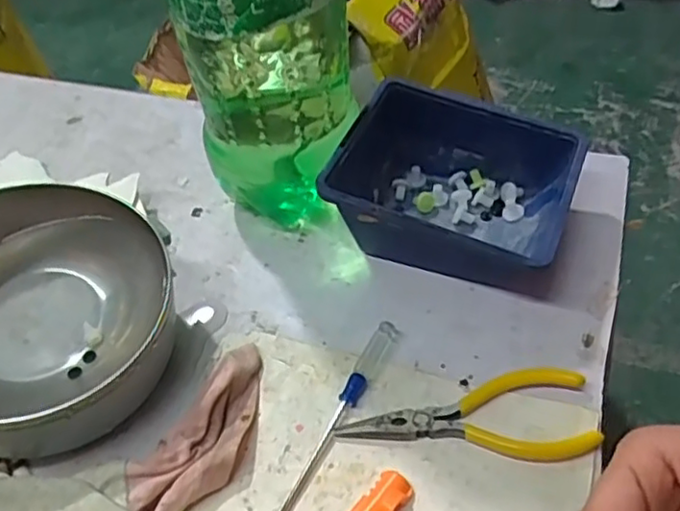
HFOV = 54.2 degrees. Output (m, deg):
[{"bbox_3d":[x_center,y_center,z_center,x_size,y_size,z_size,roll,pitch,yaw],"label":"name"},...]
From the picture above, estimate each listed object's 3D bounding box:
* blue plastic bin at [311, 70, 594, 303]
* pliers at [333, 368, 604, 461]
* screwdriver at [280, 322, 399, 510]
[{"bbox_3d":[0.073,-0.040,0.423,0.136,0.068,0.115,13,52,19],"label":"blue plastic bin"},{"bbox_3d":[0.063,0.084,0.341,0.126,0.010,0.047,-5,48,4],"label":"pliers"},{"bbox_3d":[-0.003,0.083,0.349,0.012,0.010,0.129,20,55,24],"label":"screwdriver"}]

